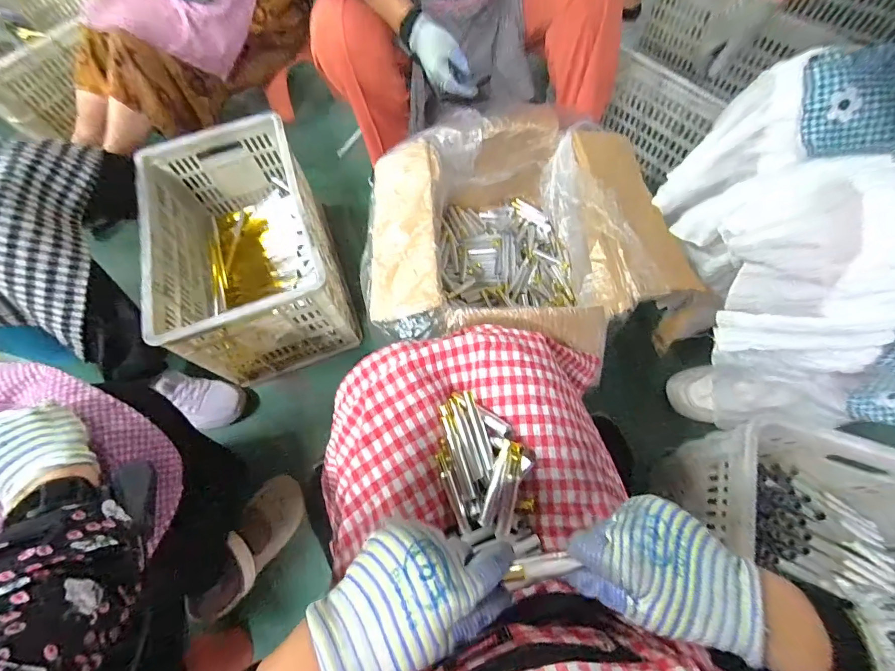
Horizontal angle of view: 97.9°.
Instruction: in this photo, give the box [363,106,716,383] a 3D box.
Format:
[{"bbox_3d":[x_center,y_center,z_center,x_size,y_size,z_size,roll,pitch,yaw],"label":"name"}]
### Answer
[{"bbox_3d":[0.142,-0.178,0.771,0.569,0.258,0.495,-3,67,0],"label":"box"}]

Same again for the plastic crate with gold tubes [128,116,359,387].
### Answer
[{"bbox_3d":[-0.415,-0.181,0.845,0.299,0.266,0.466,-19,68,-7],"label":"plastic crate with gold tubes"}]

